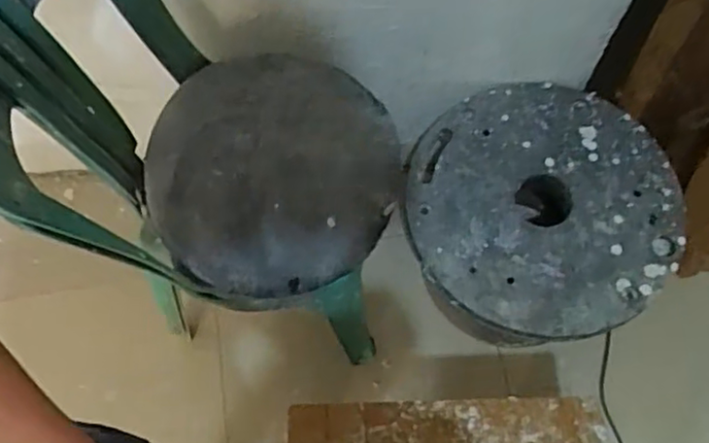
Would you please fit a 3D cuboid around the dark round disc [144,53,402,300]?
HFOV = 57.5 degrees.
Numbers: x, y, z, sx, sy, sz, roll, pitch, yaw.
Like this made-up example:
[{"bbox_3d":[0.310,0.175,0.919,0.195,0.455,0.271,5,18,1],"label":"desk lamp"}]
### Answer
[{"bbox_3d":[-0.126,-0.086,0.979,0.371,0.048,0.387,-1,67,1],"label":"dark round disc"}]

